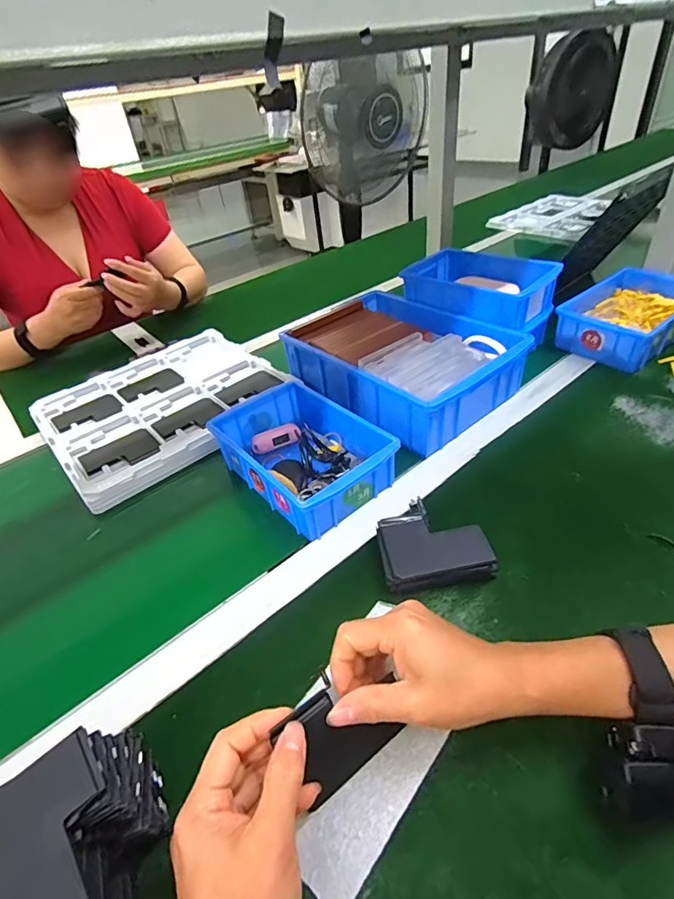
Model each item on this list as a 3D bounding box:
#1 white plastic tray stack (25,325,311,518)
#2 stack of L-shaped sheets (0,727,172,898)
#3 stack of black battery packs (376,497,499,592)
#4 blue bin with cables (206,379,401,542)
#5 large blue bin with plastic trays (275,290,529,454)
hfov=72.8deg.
[{"bbox_3d":[-0.252,-0.069,0.682,0.320,0.034,0.292,-33,45,-28],"label":"white plastic tray stack"},{"bbox_3d":[-0.139,0.225,0.255,0.082,0.070,0.097,-27,43,-23],"label":"stack of L-shaped sheets"},{"bbox_3d":[0.087,0.088,0.433,0.096,0.029,0.095,-10,39,-3],"label":"stack of black battery packs"},{"bbox_3d":[-0.042,-0.002,0.523,0.131,0.053,0.194,-35,46,-29],"label":"blue bin with cables"},{"bbox_3d":[0.084,-0.127,0.645,0.206,0.083,0.302,-31,44,-26],"label":"large blue bin with plastic trays"}]

